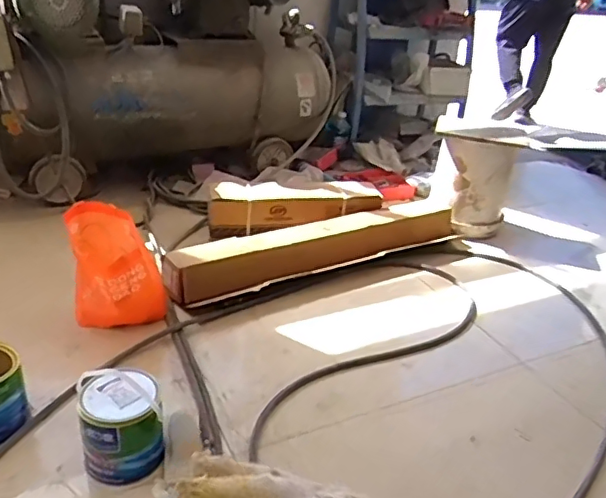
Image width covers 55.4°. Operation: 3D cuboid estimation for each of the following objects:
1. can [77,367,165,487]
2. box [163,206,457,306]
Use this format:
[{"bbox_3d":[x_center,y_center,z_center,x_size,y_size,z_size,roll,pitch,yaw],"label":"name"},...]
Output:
[{"bbox_3d":[-0.342,0.327,1.098,0.151,0.202,0.136,-4,29,-17],"label":"can"},{"bbox_3d":[0.088,-0.018,1.910,1.128,0.123,0.210,-16,35,-35],"label":"box"}]

